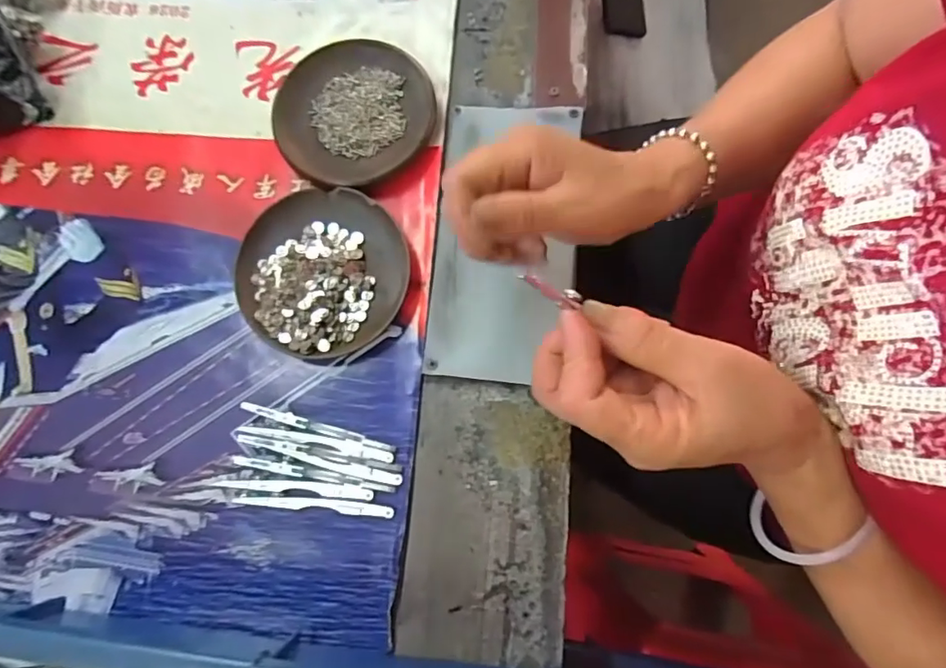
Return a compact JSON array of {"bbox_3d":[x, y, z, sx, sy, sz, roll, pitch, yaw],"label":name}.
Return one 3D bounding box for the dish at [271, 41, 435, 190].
[{"bbox_3d":[-0.086,-0.158,0.382,0.112,0.016,0.108,0,78,2],"label":"dish"}]

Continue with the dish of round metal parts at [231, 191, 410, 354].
[{"bbox_3d":[-0.103,-0.043,0.359,0.115,0.021,0.114,0,78,2],"label":"dish of round metal parts"}]

